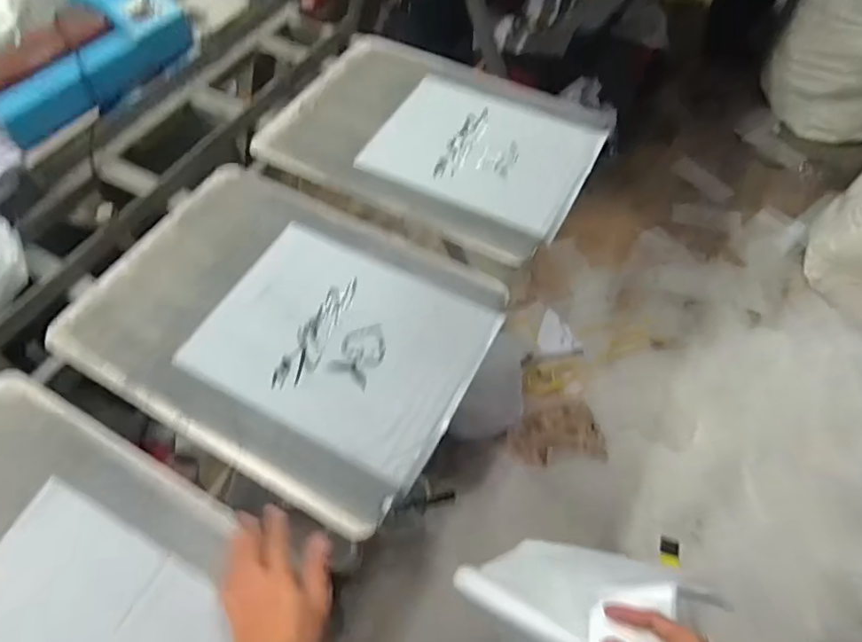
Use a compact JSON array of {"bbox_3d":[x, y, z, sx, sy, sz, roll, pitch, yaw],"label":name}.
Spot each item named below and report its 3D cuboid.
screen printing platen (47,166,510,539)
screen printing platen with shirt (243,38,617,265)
[{"bbox_3d":[-0.214,-0.007,0.732,0.546,0.019,0.399,26,62,12],"label":"screen printing platen"},{"bbox_3d":[-0.003,-0.349,0.940,0.569,0.034,0.408,28,63,13],"label":"screen printing platen with shirt"}]

